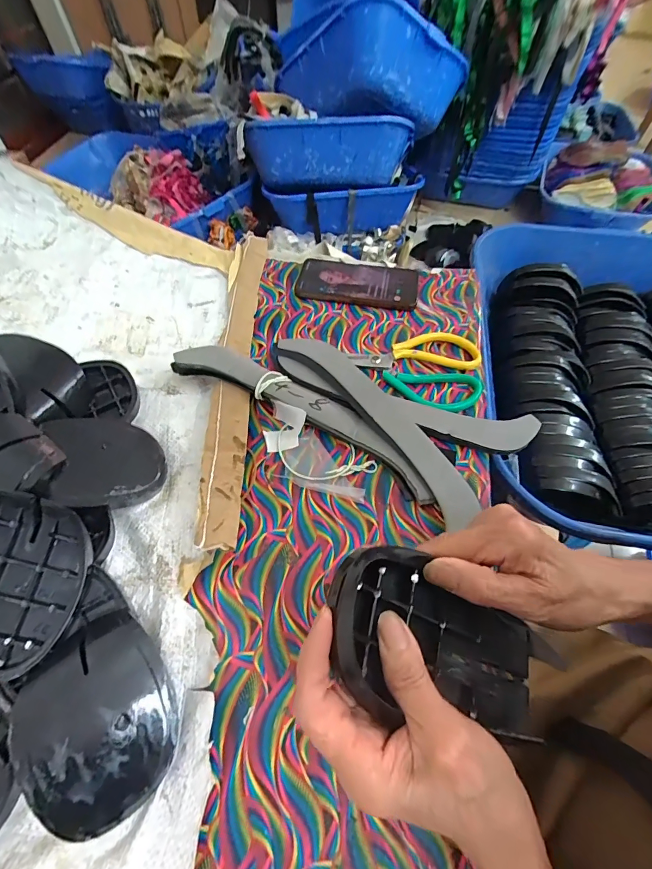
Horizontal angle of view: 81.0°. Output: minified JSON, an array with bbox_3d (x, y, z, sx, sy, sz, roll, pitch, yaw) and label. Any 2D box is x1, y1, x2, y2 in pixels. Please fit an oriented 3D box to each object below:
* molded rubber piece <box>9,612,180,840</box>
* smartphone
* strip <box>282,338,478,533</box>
[{"bbox_3d":[-0.152,0.191,0.259,0.090,0.039,0.113,-33,65,-19],"label":"molded rubber piece"},{"bbox_3d":[0.043,-0.208,0.518,0.160,0.012,0.080,11,59,6],"label":"smartphone"},{"bbox_3d":[0.050,-0.021,0.401,0.051,0.019,0.271,-32,64,-18],"label":"strip"}]

